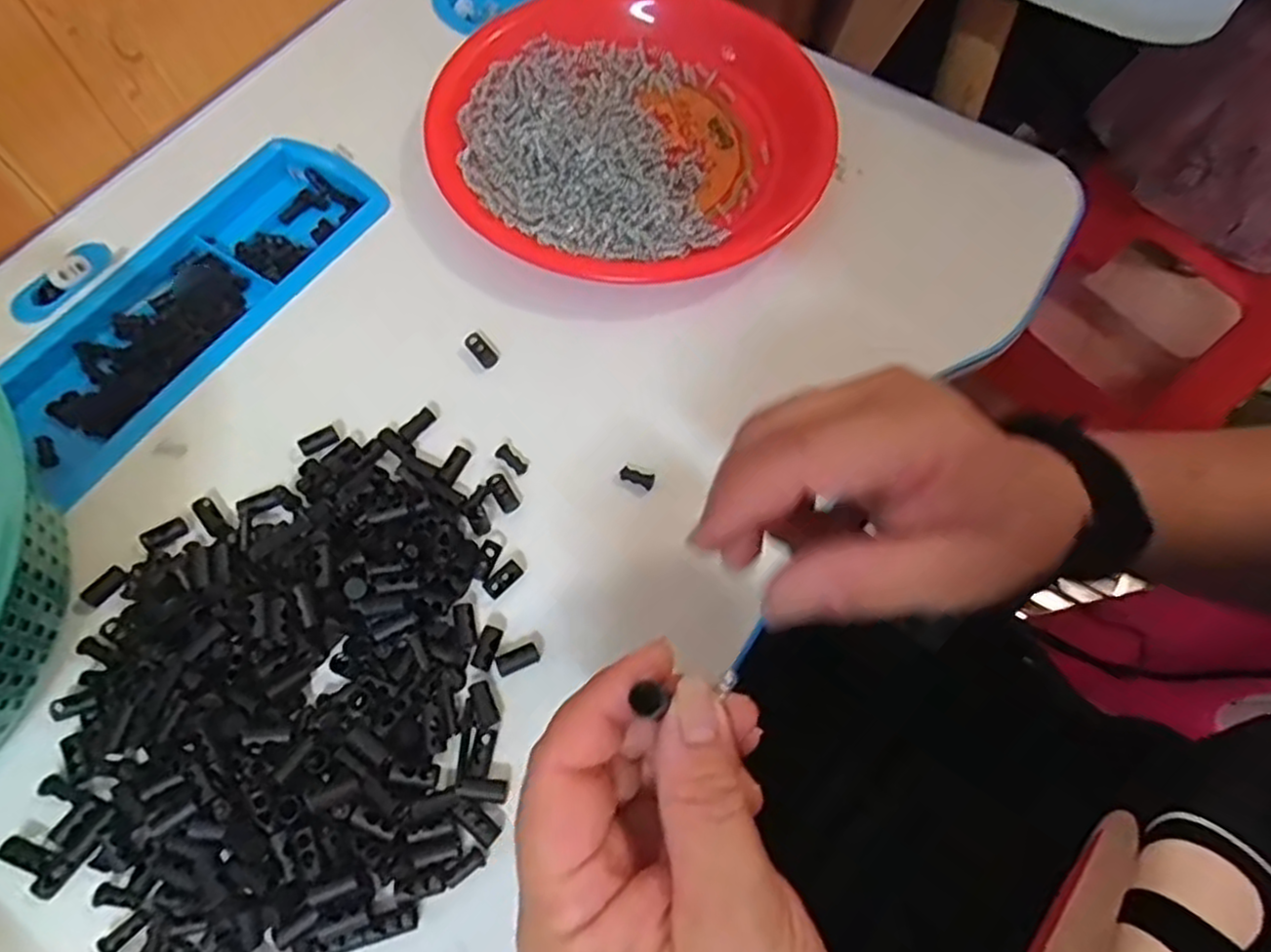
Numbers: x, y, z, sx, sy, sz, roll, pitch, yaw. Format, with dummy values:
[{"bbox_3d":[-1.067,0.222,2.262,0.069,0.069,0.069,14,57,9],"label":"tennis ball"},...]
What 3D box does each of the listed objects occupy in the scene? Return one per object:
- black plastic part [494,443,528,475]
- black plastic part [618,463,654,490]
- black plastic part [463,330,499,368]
[{"bbox_3d":[-0.059,-0.008,0.348,0.017,0.004,0.008,41,72,16],"label":"black plastic part"},{"bbox_3d":[0.001,0.000,0.344,0.017,0.004,0.009,27,69,11],"label":"black plastic part"},{"bbox_3d":[-0.079,-0.065,0.373,0.010,0.004,0.021,-40,86,-16],"label":"black plastic part"}]

